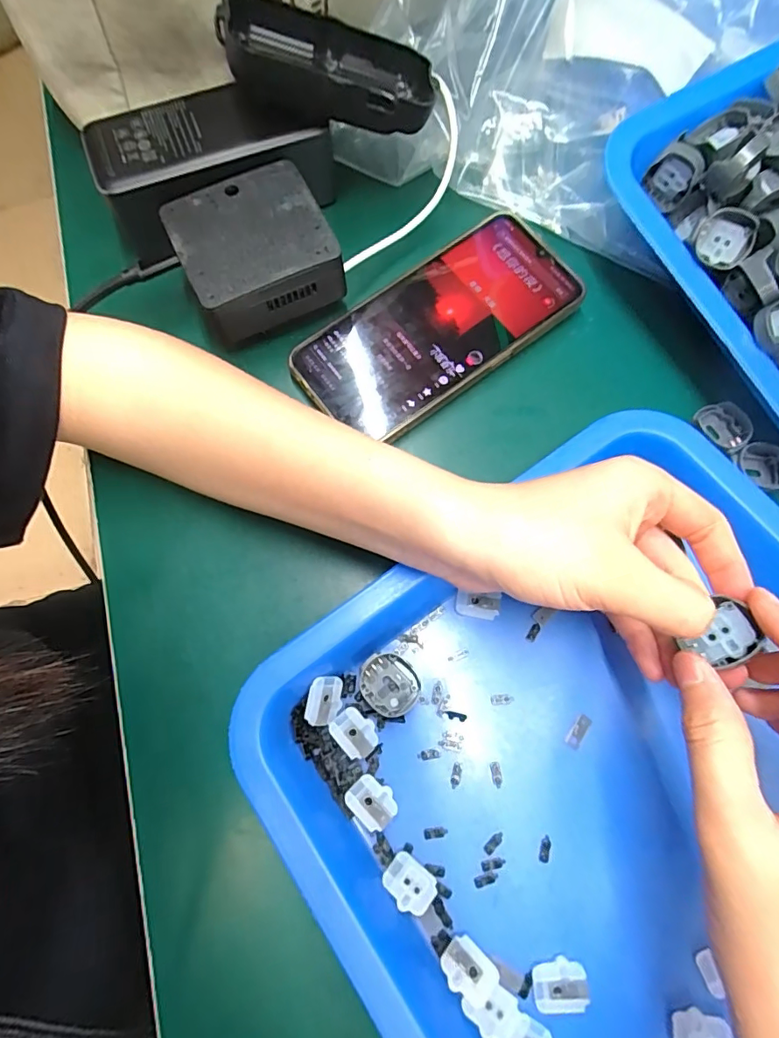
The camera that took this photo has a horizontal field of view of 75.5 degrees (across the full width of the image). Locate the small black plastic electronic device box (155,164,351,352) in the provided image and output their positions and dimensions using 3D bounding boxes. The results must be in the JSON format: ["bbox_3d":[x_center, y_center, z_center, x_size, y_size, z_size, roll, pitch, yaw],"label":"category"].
[{"bbox_3d":[-0.073,-0.145,0.276,0.077,0.037,0.071,-26,76,-7],"label":"small black plastic electronic device box"}]

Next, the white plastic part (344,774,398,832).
[{"bbox_3d":[-0.007,0.125,0.222,0.022,0.006,0.017,40,78,10],"label":"white plastic part"}]

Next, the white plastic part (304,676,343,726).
[{"bbox_3d":[-0.030,0.083,0.230,0.016,0.004,0.021,17,81,-21],"label":"white plastic part"}]

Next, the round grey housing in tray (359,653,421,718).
[{"bbox_3d":[0.000,0.078,0.235,0.026,0.007,0.028,-22,75,-6],"label":"round grey housing in tray"}]

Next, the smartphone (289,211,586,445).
[{"bbox_3d":[0.029,-0.109,0.290,0.164,0.015,0.075,-37,78,-8],"label":"smartphone"}]

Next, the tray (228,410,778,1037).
[{"bbox_3d":[0.105,0.136,0.204,0.260,0.041,0.312,-36,78,-8],"label":"tray"}]

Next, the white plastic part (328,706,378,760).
[{"bbox_3d":[-0.016,0.098,0.230,0.017,0.005,0.021,-41,78,-11],"label":"white plastic part"}]

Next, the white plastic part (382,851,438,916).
[{"bbox_3d":[0.009,0.155,0.214,0.022,0.006,0.016,43,78,11],"label":"white plastic part"}]

